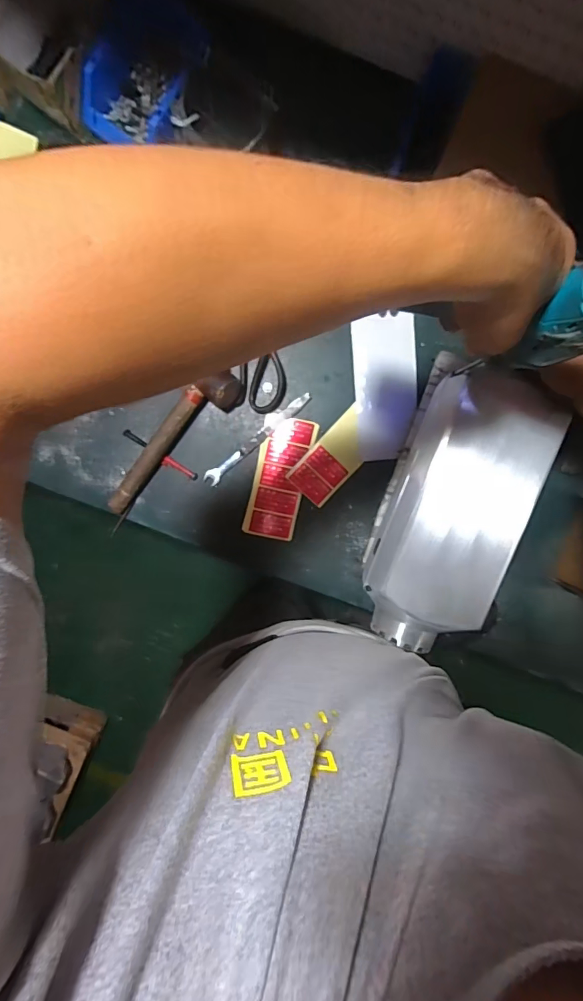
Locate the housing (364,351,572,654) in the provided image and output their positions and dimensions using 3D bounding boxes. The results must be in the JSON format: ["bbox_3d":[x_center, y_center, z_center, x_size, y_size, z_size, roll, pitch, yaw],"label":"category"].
[{"bbox_3d":[0.206,0.013,0.572,0.155,0.143,0.350,23,96,-2],"label":"housing"}]

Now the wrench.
[{"bbox_3d":[-0.055,-0.097,0.684,0.204,0.011,0.024,-42,94,4],"label":"wrench"}]

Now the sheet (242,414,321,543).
[{"bbox_3d":[-0.018,-0.034,0.687,0.080,0.009,0.187,12,96,-1],"label":"sheet"}]

